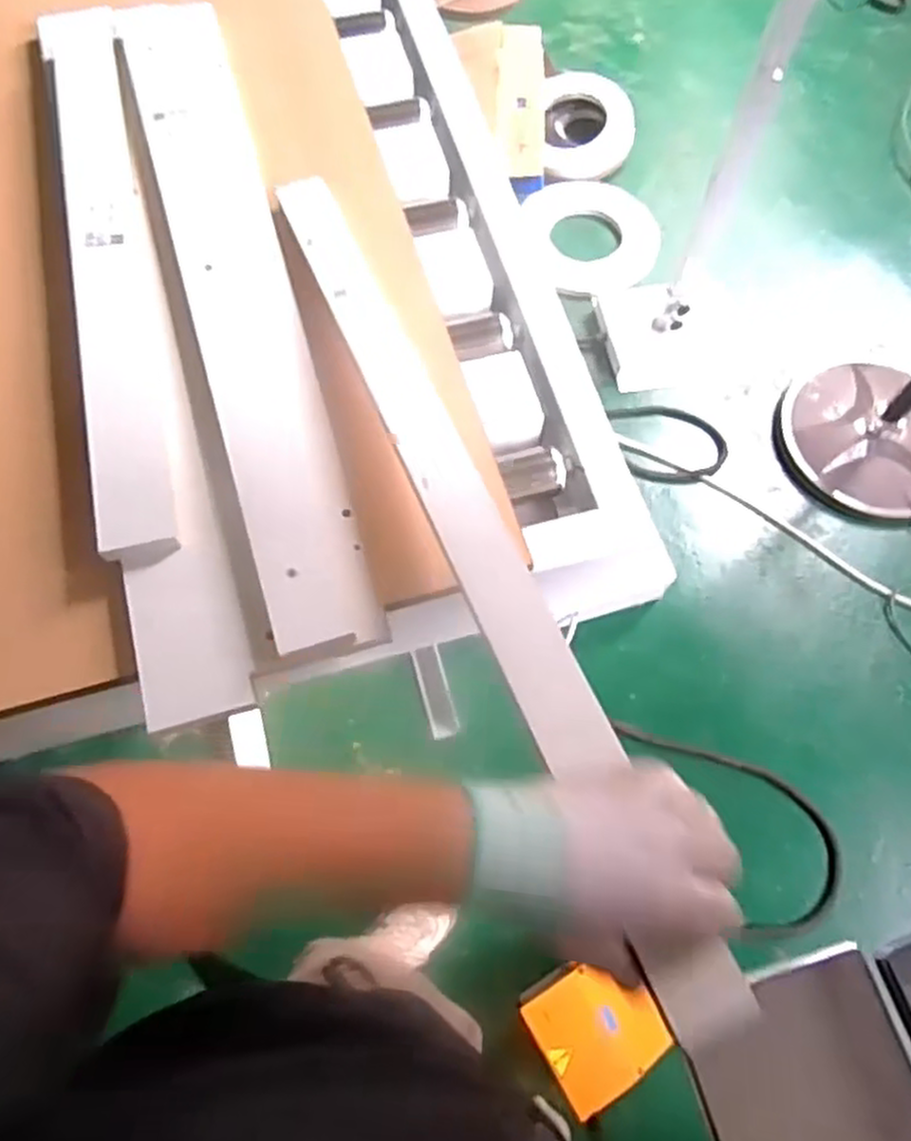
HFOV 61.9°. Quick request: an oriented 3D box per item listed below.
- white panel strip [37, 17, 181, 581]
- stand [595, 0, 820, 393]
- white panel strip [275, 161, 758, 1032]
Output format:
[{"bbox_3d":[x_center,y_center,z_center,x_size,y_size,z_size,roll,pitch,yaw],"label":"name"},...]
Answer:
[{"bbox_3d":[-0.334,-0.315,0.719,0.071,0.018,0.677,-13,68,-6],"label":"white panel strip"},{"bbox_3d":[0.495,-0.742,1.387,0.297,1.045,0.243,0,68,1],"label":"stand"},{"bbox_3d":[-0.005,-0.069,0.584,0.048,0.017,0.786,-21,63,-7],"label":"white panel strip"}]

